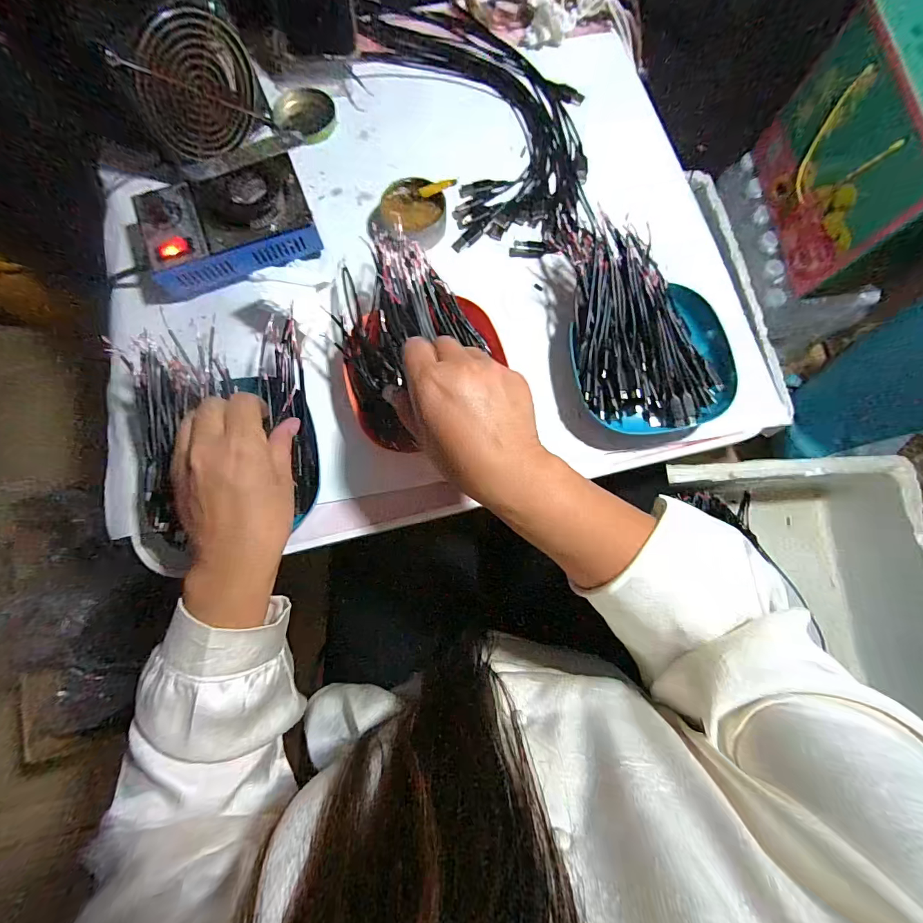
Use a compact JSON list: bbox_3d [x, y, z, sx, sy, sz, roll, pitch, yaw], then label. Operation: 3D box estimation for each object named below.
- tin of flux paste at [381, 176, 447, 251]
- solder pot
[{"bbox_3d":[-0.046,-0.244,0.410,0.060,0.032,0.057,0,79,-1],"label":"tin of flux paste"},{"bbox_3d":[-0.216,-0.214,0.382,0.153,0.052,0.090,-23,80,-6],"label":"solder pot"}]

